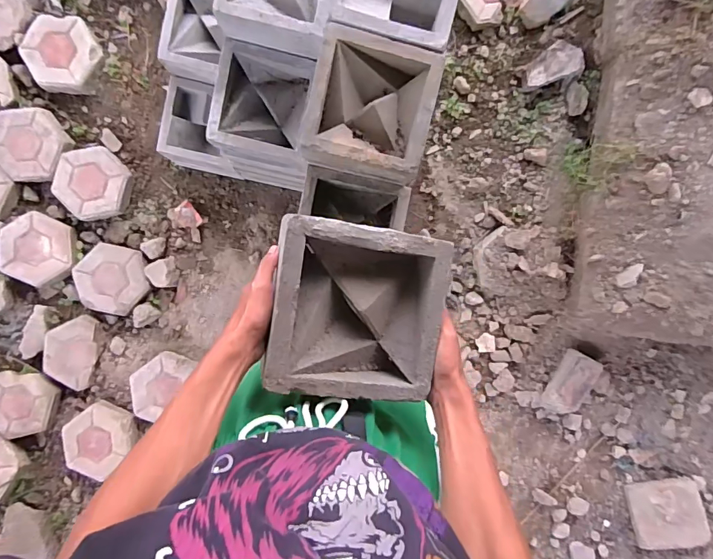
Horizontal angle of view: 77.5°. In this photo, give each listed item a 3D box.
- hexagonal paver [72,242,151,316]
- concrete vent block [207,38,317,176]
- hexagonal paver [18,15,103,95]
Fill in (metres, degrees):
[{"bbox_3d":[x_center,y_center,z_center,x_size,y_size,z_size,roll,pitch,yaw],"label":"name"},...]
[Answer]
[{"bbox_3d":[-0.720,-0.002,1.307,0.204,0.055,0.192,13,91,-6],"label":"hexagonal paver"},{"bbox_3d":[-0.191,-0.352,0.914,0.181,0.089,0.208,12,92,-4],"label":"concrete vent block"},{"bbox_3d":[-0.834,-0.637,1.251,0.213,0.058,0.198,1,92,-5],"label":"hexagonal paver"}]

